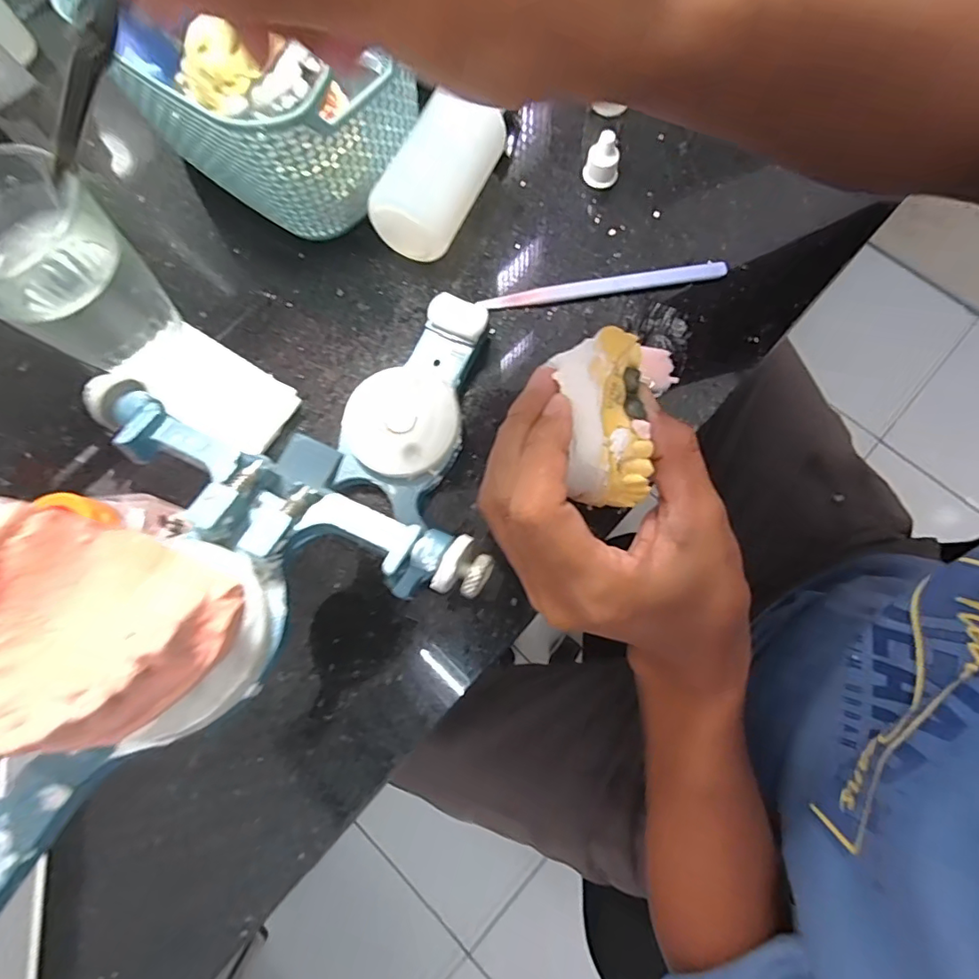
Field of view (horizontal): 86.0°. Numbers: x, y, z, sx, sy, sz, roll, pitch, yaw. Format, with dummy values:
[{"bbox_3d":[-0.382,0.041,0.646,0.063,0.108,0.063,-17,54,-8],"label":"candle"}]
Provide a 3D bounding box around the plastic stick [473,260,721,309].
[{"bbox_3d":[0.064,-0.114,0.296,0.137,0.005,0.011,-8,74,-2],"label":"plastic stick"}]

